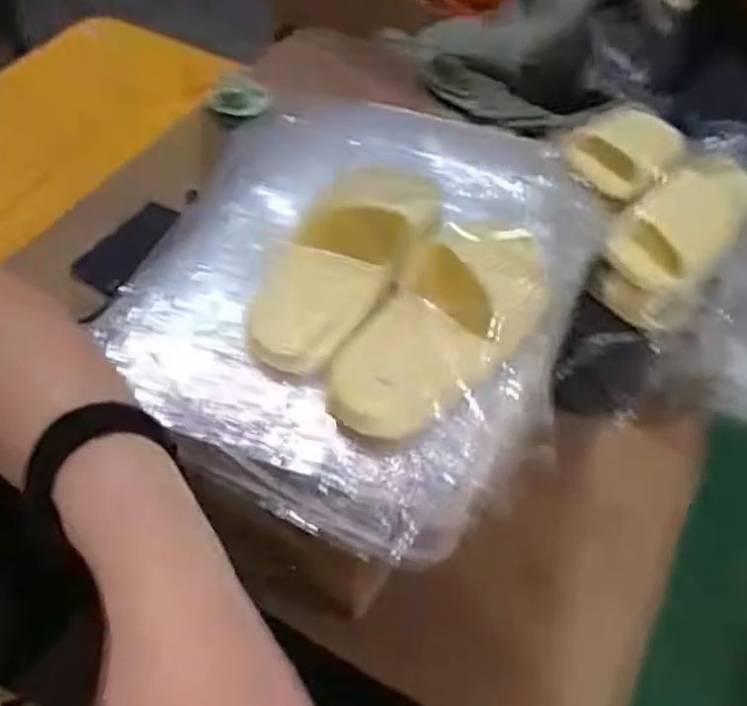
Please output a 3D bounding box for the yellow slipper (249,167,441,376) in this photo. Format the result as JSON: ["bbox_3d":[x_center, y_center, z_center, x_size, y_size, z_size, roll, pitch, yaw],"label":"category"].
[{"bbox_3d":[-0.027,-0.077,0.664,0.116,0.063,0.208,23,54,12],"label":"yellow slipper"}]

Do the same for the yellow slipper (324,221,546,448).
[{"bbox_3d":[0.056,-0.023,0.641,0.108,0.058,0.235,37,74,22],"label":"yellow slipper"}]

